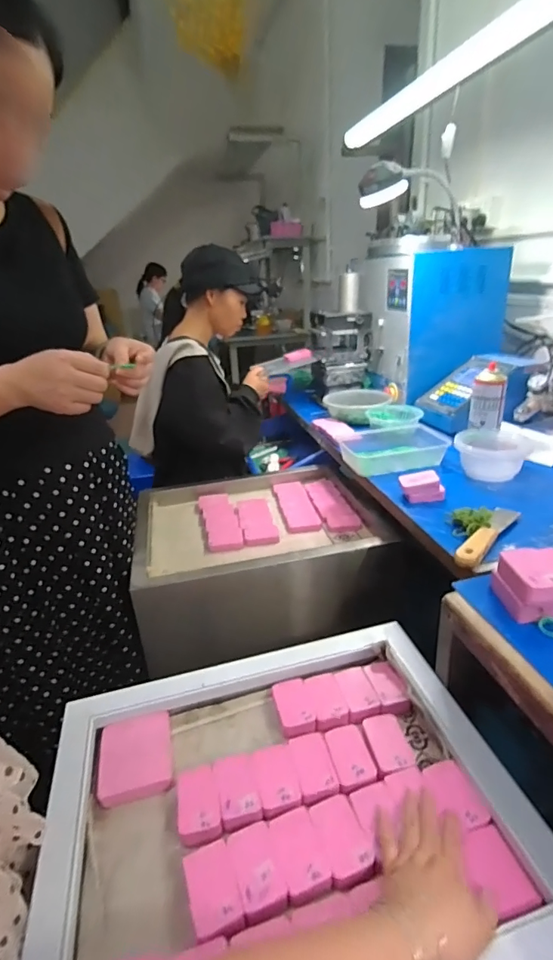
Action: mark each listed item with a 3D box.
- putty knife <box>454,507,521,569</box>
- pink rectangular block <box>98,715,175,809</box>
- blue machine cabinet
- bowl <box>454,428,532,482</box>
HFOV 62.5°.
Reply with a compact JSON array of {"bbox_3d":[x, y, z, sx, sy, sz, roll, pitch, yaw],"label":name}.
[{"bbox_3d":[0.319,0.082,0.688,0.034,0.018,0.192,18,33,38],"label":"putty knife"},{"bbox_3d":[-0.182,0.360,0.592,0.089,0.021,0.098,-9,26,-11],"label":"pink rectangular block"},{"bbox_3d":[0.427,-0.445,1.280,0.304,0.388,0.293,-7,25,-7],"label":"blue machine cabinet"},{"bbox_3d":[0.432,-0.060,0.917,0.132,0.073,0.133,9,28,26],"label":"bowl"}]

